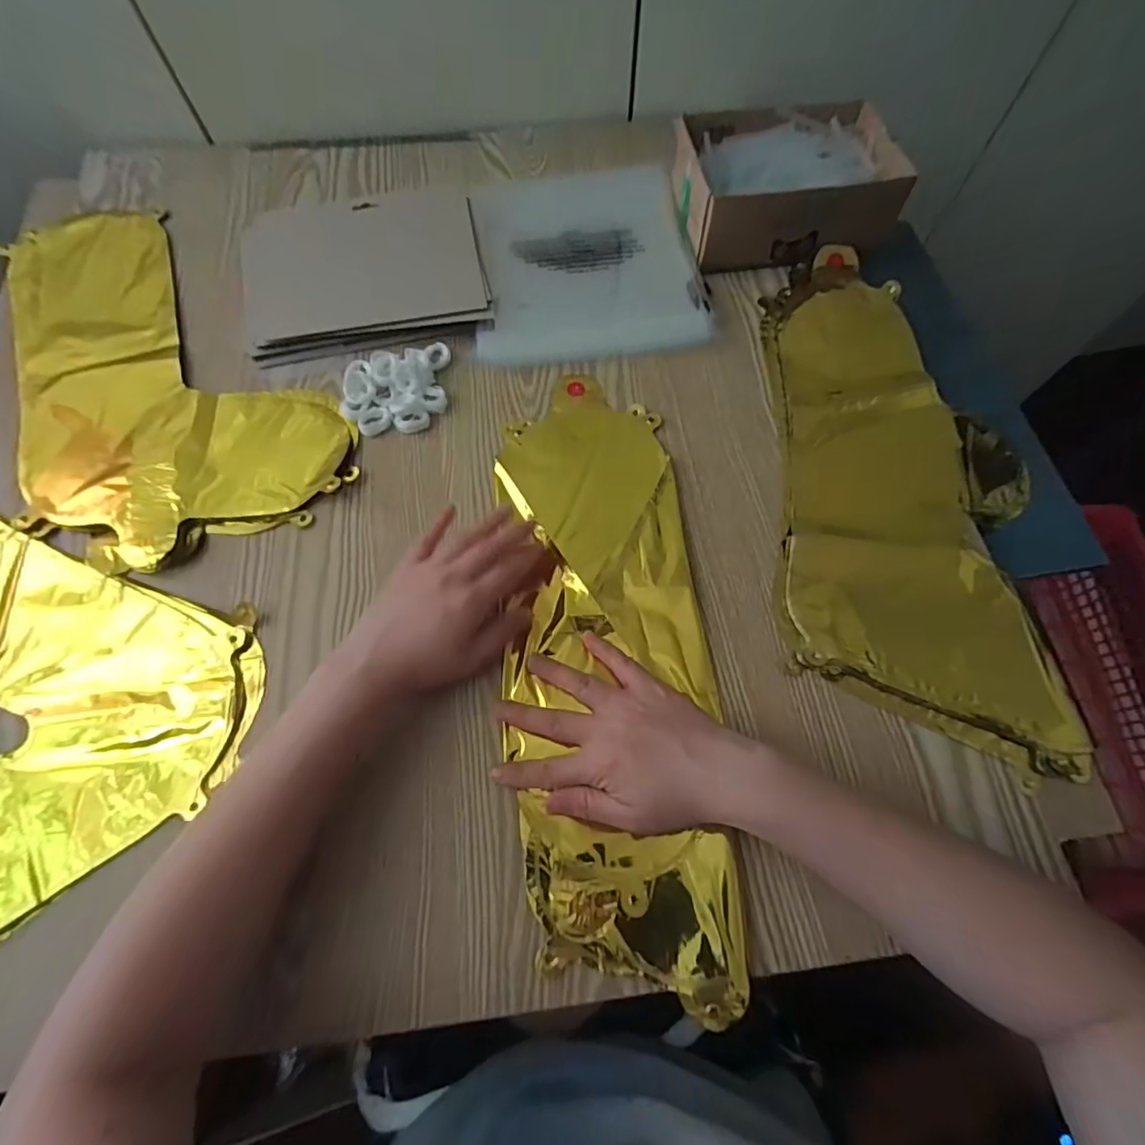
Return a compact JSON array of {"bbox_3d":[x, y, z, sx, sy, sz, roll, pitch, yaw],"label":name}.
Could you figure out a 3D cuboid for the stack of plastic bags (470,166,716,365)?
[{"bbox_3d":[0.008,-0.298,0.524,0.200,0.014,0.230,-9,67,-3],"label":"stack of plastic bags"}]

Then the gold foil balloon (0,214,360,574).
[{"bbox_3d":[-0.375,-0.172,0.472,0.219,0.010,0.417,-37,71,-14],"label":"gold foil balloon"}]

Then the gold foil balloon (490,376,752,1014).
[{"bbox_3d":[0.024,0.042,0.384,0.138,0.011,0.424,-4,67,-1],"label":"gold foil balloon"}]

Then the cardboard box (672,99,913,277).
[{"bbox_3d":[0.196,-0.359,0.513,0.193,0.060,0.148,-7,67,-3],"label":"cardboard box"}]

